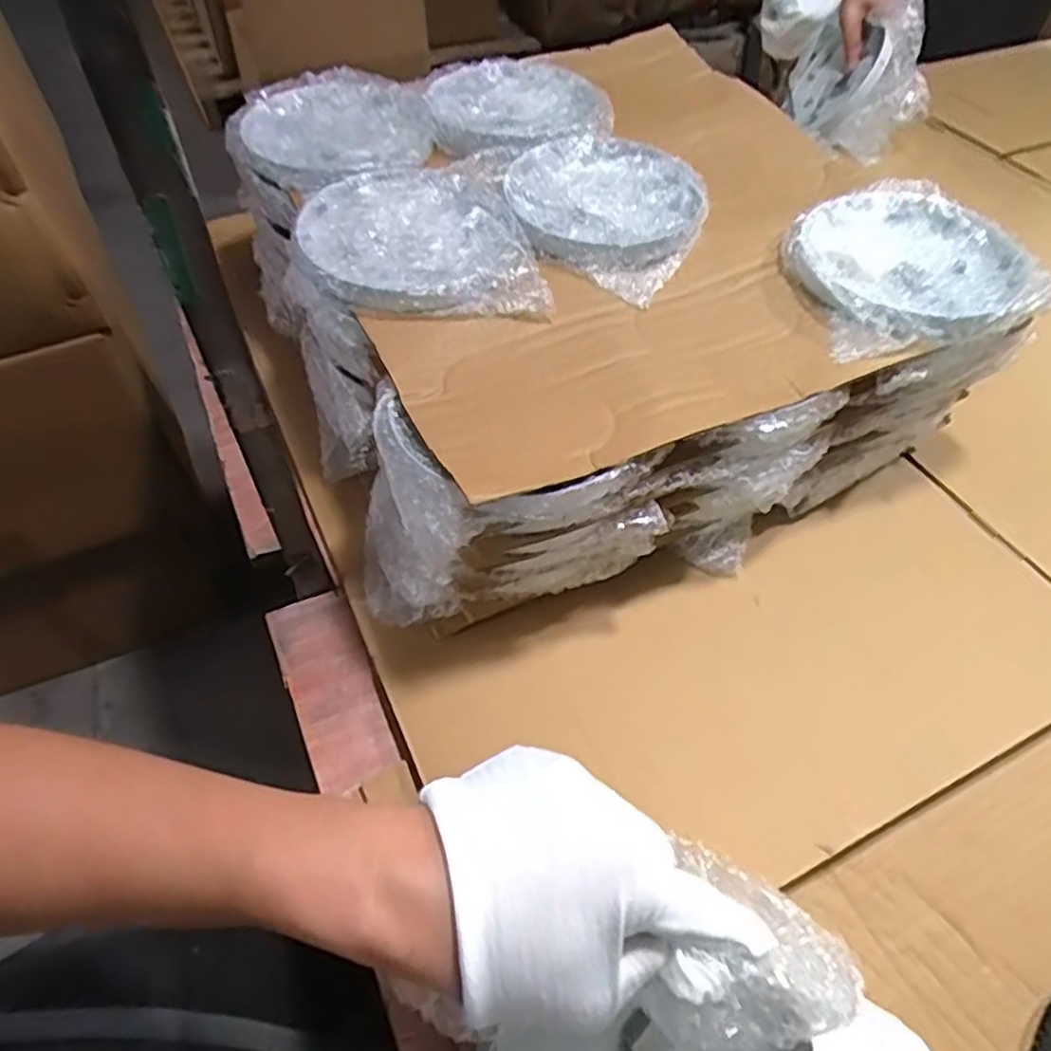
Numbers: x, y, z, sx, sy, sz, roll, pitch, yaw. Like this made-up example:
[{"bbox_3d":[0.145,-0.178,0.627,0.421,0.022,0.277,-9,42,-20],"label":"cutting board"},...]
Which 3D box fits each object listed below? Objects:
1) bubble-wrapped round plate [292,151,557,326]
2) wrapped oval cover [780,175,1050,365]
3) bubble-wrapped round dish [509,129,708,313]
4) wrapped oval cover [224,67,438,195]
[{"bbox_3d":[-0.071,-0.183,0.457,0.136,0.018,0.152,-11,54,-11],"label":"bubble-wrapped round plate"},{"bbox_3d":[0.236,-0.169,0.453,0.139,0.020,0.143,-10,54,-11],"label":"wrapped oval cover"},{"bbox_3d":[0.054,-0.223,0.494,0.133,0.018,0.144,26,56,15],"label":"bubble-wrapped round dish"},{"bbox_3d":[-0.143,-0.292,0.527,0.144,0.021,0.145,-17,57,-13],"label":"wrapped oval cover"}]

